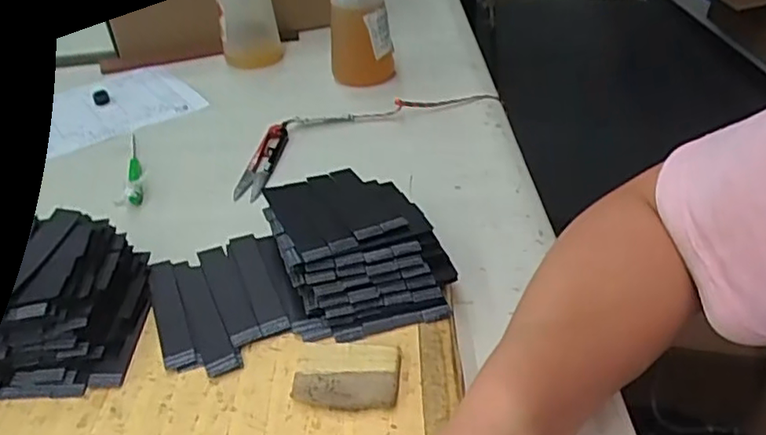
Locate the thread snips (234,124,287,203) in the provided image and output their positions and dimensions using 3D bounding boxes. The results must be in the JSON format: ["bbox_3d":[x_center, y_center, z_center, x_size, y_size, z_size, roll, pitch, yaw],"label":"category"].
[{"bbox_3d":[-0.101,-0.048,0.524,0.023,0.011,0.101,2,37,6],"label":"thread snips"}]

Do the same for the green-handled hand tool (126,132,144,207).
[{"bbox_3d":[-0.211,-0.046,0.529,0.011,0.014,0.115,-13,38,-14],"label":"green-handled hand tool"}]

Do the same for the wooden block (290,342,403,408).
[{"bbox_3d":[-0.019,0.081,0.326,0.054,0.008,0.038,4,36,6],"label":"wooden block"}]

